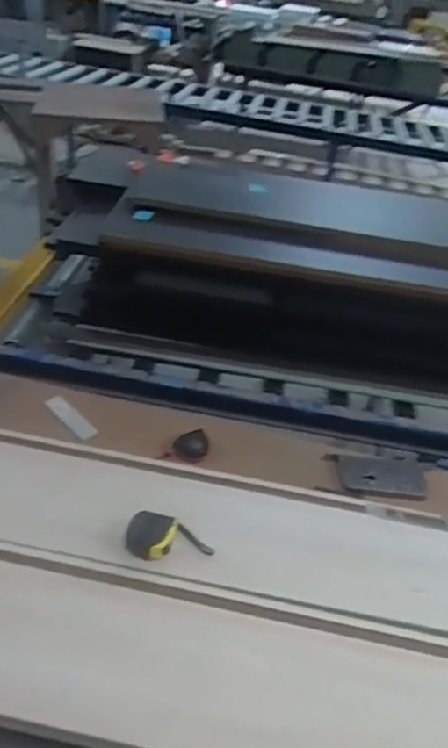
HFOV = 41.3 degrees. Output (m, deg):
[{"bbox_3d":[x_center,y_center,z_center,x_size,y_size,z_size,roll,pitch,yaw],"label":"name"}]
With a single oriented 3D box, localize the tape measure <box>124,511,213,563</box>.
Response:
[{"bbox_3d":[-0.094,0.279,0.998,0.149,0.049,0.083,15,34,10],"label":"tape measure"}]

